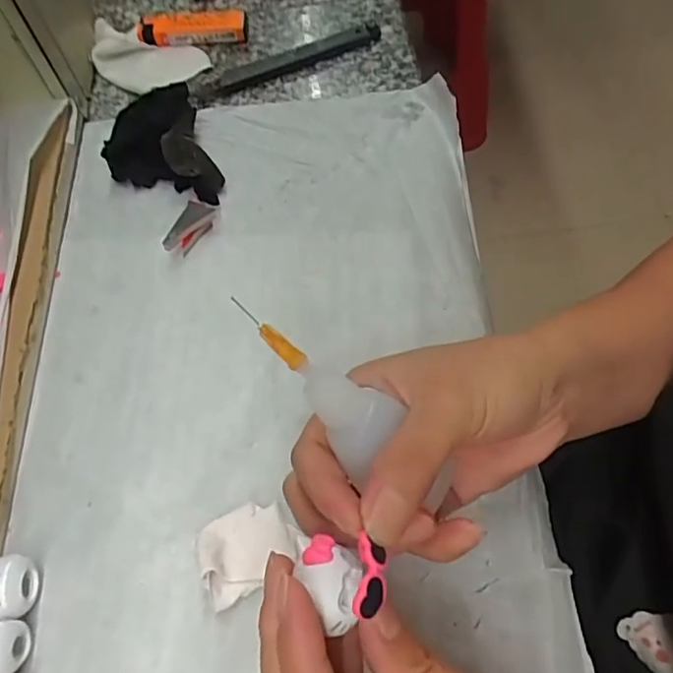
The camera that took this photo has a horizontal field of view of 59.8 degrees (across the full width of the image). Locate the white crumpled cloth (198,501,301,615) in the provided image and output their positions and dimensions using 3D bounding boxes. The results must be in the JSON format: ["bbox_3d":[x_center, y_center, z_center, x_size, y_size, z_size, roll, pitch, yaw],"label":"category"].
[{"bbox_3d":[-0.039,0.089,0.247,0.039,0.016,0.033,-27,63,-11],"label":"white crumpled cloth"}]

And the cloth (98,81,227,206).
[{"bbox_3d":[-0.110,-0.114,0.363,0.060,0.025,0.087,-22,62,-8],"label":"cloth"}]

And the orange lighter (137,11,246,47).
[{"bbox_3d":[-0.104,-0.222,0.422,0.076,0.016,0.023,-2,61,3],"label":"orange lighter"}]

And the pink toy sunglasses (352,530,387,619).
[{"bbox_3d":[0.009,0.065,0.160,0.008,0.006,0.021,4,51,6],"label":"pink toy sunglasses"}]

